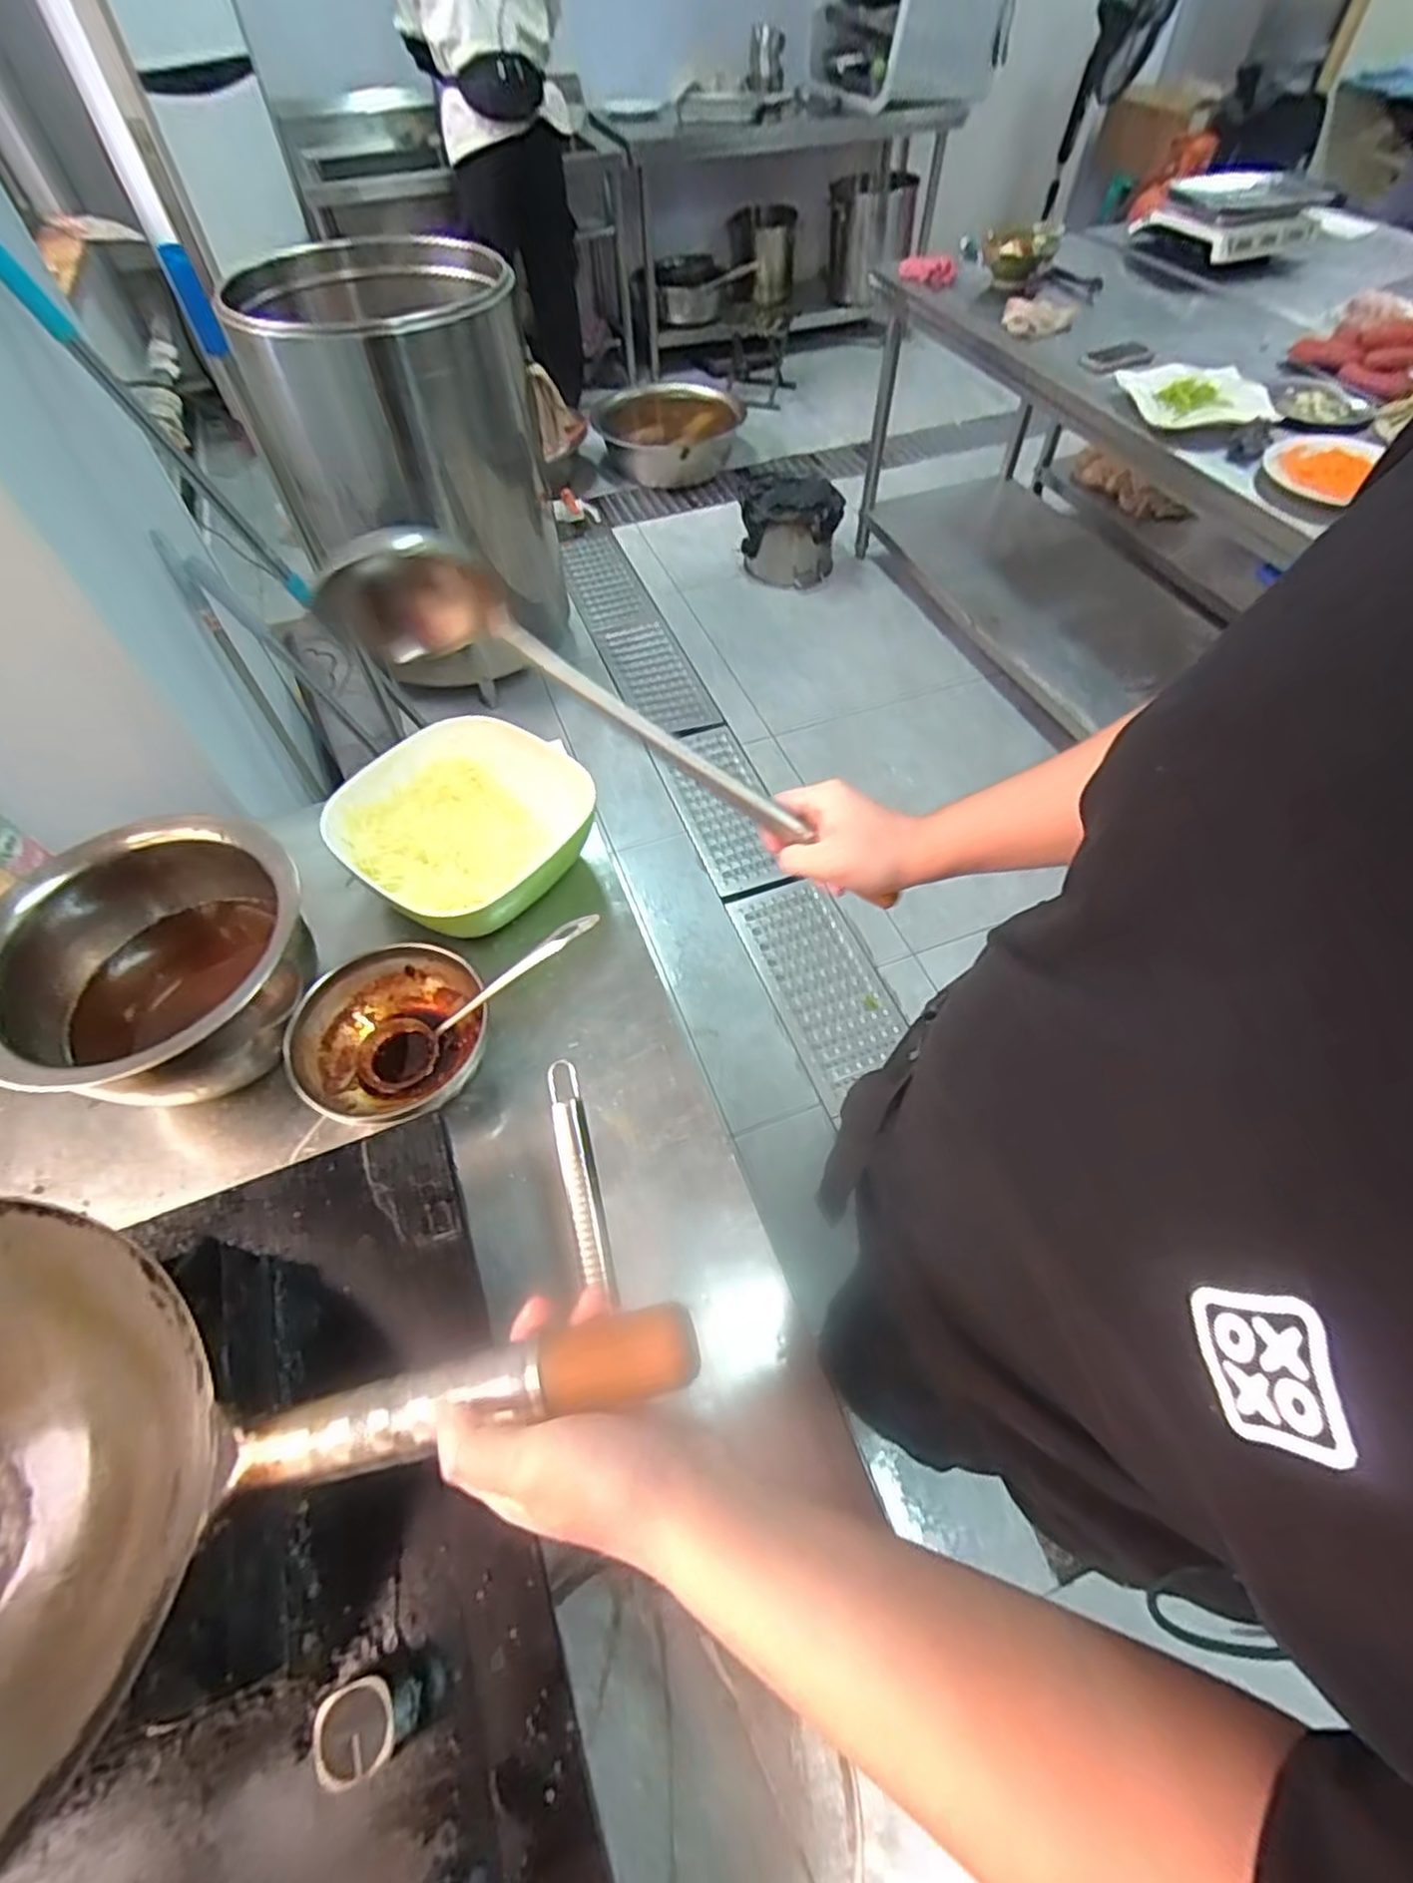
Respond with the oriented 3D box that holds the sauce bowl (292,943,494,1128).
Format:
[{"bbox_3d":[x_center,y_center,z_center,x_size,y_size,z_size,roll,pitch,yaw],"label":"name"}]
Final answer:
[{"bbox_3d":[-0.287,0.091,0.687,0.154,0.073,0.168,-1,56,1],"label":"sauce bowl"}]

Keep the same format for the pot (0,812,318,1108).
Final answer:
[{"bbox_3d":[-0.479,0.034,0.682,0.249,0.162,0.252,-33,61,-19],"label":"pot"}]

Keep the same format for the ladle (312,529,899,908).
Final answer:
[{"bbox_3d":[-0.044,-0.135,0.523,0.419,0.096,0.054,27,53,-24],"label":"ladle"}]

